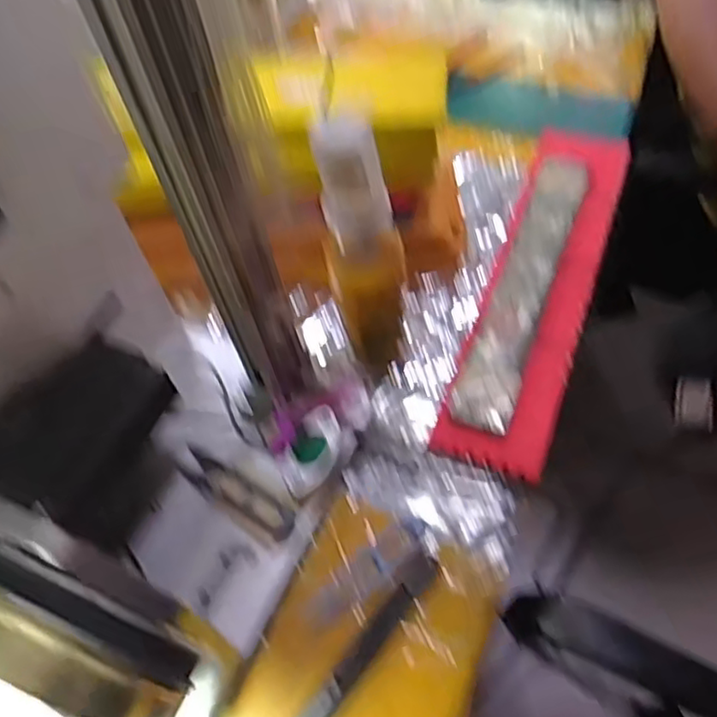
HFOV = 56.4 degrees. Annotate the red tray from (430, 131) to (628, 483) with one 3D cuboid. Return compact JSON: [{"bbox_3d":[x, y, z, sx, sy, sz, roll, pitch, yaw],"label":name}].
[{"bbox_3d":[0.152,-0.068,0.543,0.076,0.017,0.347,17,61,14],"label":"red tray"}]

